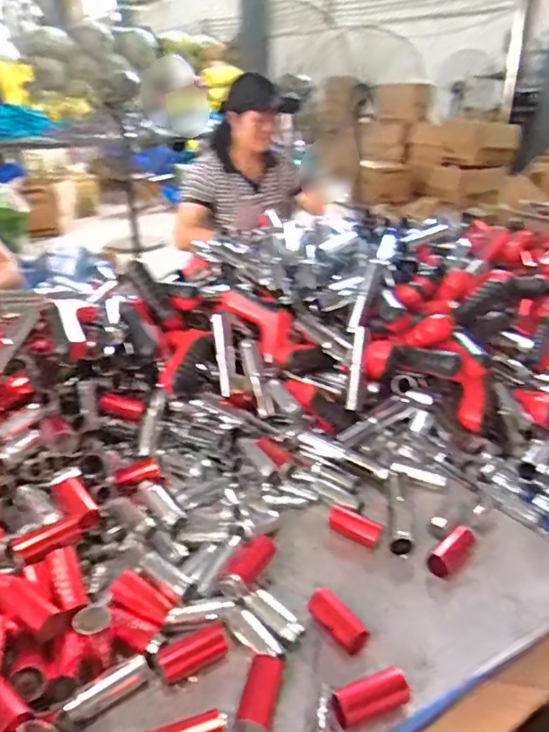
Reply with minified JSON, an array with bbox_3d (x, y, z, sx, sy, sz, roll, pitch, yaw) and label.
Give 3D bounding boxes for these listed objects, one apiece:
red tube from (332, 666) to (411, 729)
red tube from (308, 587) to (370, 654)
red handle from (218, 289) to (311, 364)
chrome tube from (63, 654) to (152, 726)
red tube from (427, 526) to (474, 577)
[{"bbox_3d":[0.081,0.274,0.461,0.063,0.024,0.029,-17,36,-12],"label":"red tube"},{"bbox_3d":[0.060,0.244,0.537,0.026,0.024,0.071,-18,32,-31],"label":"red tube"},{"bbox_3d":[-0.022,-0.065,0.855,0.156,0.061,0.061,43,41,10],"label":"red handle"},{"bbox_3d":[-0.143,0.281,0.483,0.072,0.021,0.020,-24,35,-38],"label":"chrome tube"},{"bbox_3d":[0.197,0.204,0.616,0.027,0.020,0.073,24,35,38],"label":"red tube"}]

